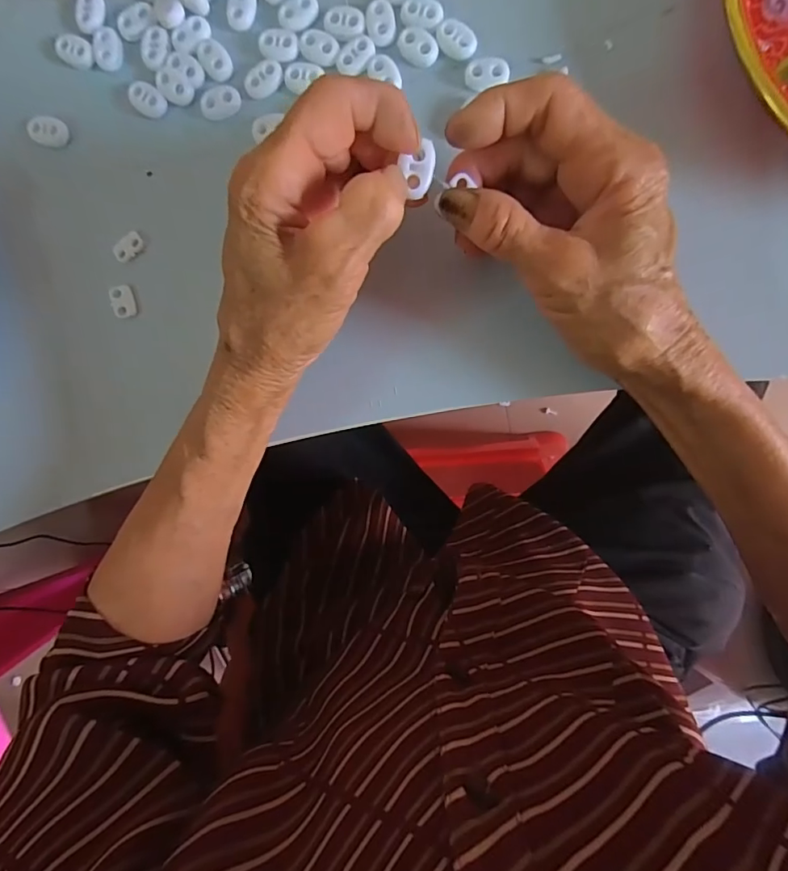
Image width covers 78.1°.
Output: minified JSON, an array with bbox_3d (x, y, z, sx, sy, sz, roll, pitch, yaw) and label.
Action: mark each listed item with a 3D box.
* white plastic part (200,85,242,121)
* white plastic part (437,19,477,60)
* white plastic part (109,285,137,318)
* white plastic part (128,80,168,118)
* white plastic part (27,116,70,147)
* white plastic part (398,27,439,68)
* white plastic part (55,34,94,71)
[{"bbox_3d":[-0.095,-0.182,0.265,0.022,0.004,0.015,-14,92,9],"label":"white plastic part"},{"bbox_3d":[0.032,-0.203,0.248,0.015,0.005,0.021,-39,88,9],"label":"white plastic part"},{"bbox_3d":[-0.154,-0.076,0.276,0.011,0.007,0.018,-11,92,9],"label":"white plastic part"},{"bbox_3d":[-0.136,-0.185,0.268,0.022,0.005,0.014,36,98,5],"label":"white plastic part"},{"bbox_3d":[-0.195,-0.171,0.273,0.024,0.004,0.016,13,95,7],"label":"white plastic part"},{"bbox_3d":[0.012,-0.201,0.252,0.022,0.004,0.014,38,98,4],"label":"white plastic part"},{"bbox_3d":[-0.177,-0.213,0.268,0.021,0.004,0.016,35,98,5],"label":"white plastic part"}]

